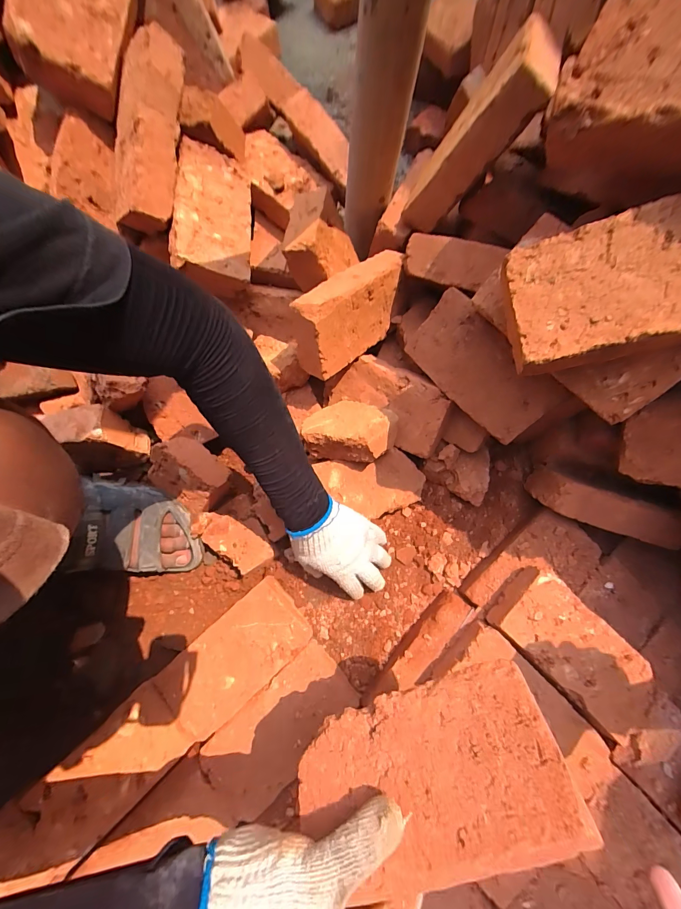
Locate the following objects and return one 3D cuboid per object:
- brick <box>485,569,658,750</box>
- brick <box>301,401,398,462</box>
[{"bbox_3d":[0.304,0.257,0.466,0.202,0.058,0.105,44,81,8],"label":"brick"},{"bbox_3d":[0.015,-0.032,0.497,0.125,0.058,0.112,7,36,22],"label":"brick"}]

